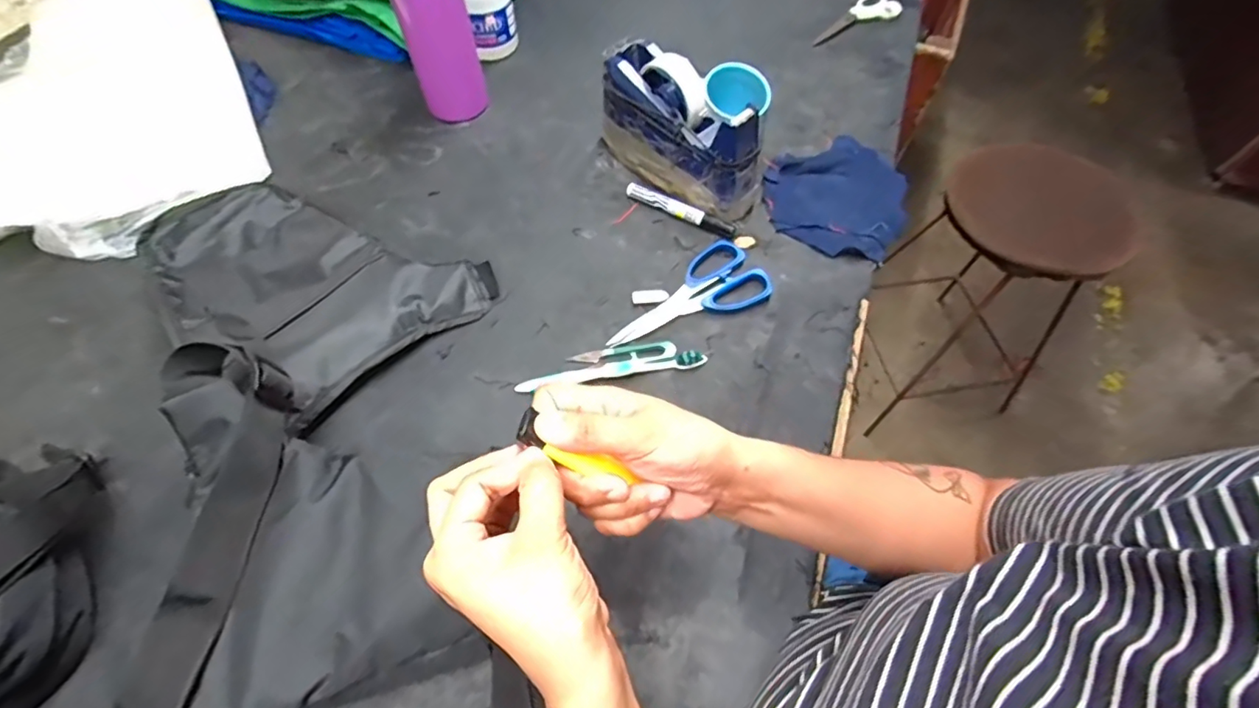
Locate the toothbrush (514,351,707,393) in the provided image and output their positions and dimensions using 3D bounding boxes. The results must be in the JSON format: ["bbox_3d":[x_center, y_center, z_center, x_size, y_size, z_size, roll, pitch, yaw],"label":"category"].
[{"bbox_3d":[-0.017,0.015,0.523,0.178,0.016,0.018,-7,61,-5],"label":"toothbrush"}]

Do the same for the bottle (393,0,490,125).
[{"bbox_3d":[-0.218,-0.374,0.618,0.072,0.225,0.063,23,63,12],"label":"bottle"}]

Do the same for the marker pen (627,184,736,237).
[{"bbox_3d":[0.056,-0.162,0.623,0.131,0.018,0.015,26,63,13],"label":"marker pen"}]

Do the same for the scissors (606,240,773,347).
[{"bbox_3d":[0.059,-0.056,0.563,0.176,0.012,0.079,-28,65,-16],"label":"scissors"}]

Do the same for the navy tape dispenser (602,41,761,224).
[{"bbox_3d":[0.056,-0.245,0.611,0.074,0.116,0.205,-40,69,-21],"label":"navy tape dispenser"}]

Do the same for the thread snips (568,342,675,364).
[{"bbox_3d":[-0.007,-0.002,0.534,0.101,0.009,0.019,0,61,-1],"label":"thread snips"}]

